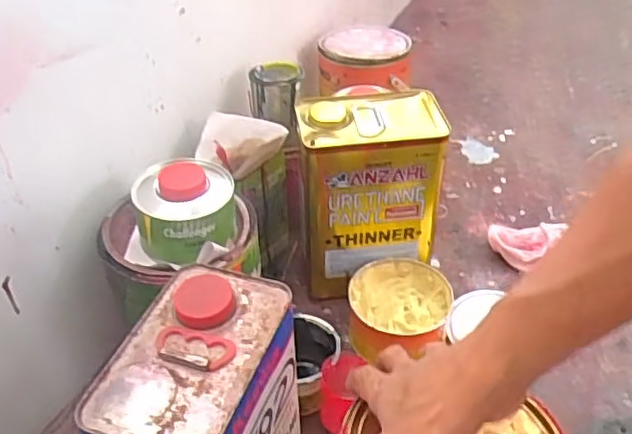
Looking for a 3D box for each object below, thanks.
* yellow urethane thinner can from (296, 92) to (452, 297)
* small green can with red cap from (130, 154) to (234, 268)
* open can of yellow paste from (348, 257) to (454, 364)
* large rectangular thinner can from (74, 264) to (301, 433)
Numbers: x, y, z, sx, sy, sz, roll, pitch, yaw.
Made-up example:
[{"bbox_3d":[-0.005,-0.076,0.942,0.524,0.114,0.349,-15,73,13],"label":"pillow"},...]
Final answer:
[{"bbox_3d":[0.067,-0.021,0.793,0.164,0.250,0.111,-7,41,-5],"label":"yellow urethane thinner can"},{"bbox_3d":[-0.132,-0.005,0.633,0.096,0.072,0.099,-2,40,1],"label":"small green can with red cap"},{"bbox_3d":[0.104,0.120,0.755,0.123,0.071,0.125,-2,40,1],"label":"open can of yellow paste"},{"bbox_3d":[-0.088,0.173,0.526,0.107,0.215,0.165,12,42,17],"label":"large rectangular thinner can"}]

